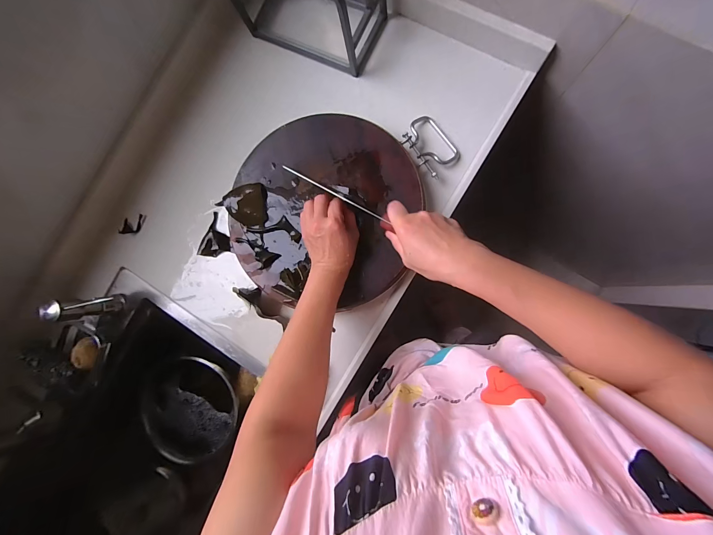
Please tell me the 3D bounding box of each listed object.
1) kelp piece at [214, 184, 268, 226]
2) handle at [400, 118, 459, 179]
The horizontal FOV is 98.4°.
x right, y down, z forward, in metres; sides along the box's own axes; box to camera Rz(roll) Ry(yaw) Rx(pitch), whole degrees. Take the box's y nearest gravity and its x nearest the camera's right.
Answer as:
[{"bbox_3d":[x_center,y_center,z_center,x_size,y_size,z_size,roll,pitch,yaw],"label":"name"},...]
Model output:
[{"bbox_3d":[-0.178,-0.097,0.488,0.071,0.016,0.067,-5,86,7],"label":"kelp piece"},{"bbox_3d":[0.120,-0.199,0.496,0.074,0.022,0.095,-40,83,4],"label":"handle"}]

